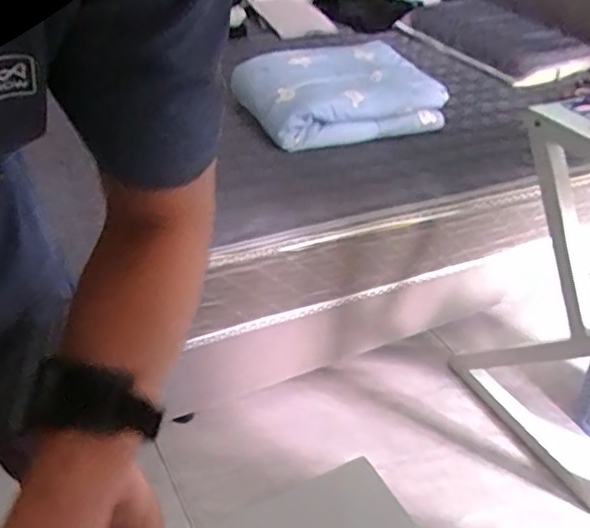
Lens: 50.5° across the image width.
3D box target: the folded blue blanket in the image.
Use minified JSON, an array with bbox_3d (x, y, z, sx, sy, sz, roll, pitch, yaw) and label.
[{"bbox_3d":[0.115,-0.437,1.590,0.487,0.146,0.285,-9,39,-19],"label":"folded blue blanket"}]

